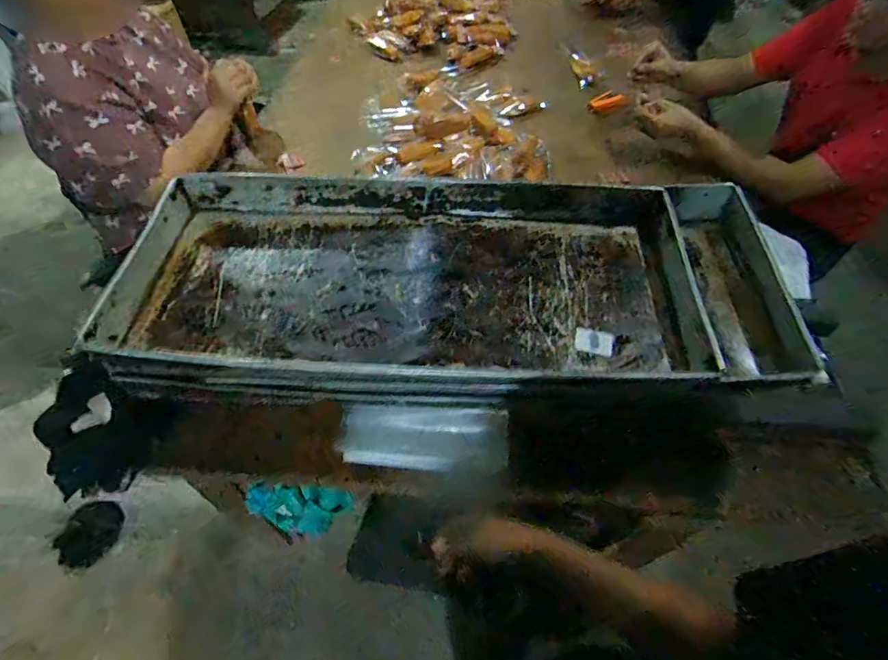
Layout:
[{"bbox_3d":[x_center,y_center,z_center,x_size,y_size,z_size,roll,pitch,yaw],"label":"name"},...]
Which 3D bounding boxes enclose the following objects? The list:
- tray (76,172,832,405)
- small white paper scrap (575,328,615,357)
[{"bbox_3d":[0.010,-0.078,0.742,0.972,0.088,0.377,1,54,3],"label":"tray"},{"bbox_3d":[0.220,0.016,0.703,0.054,0.004,0.041,14,56,12],"label":"small white paper scrap"}]

